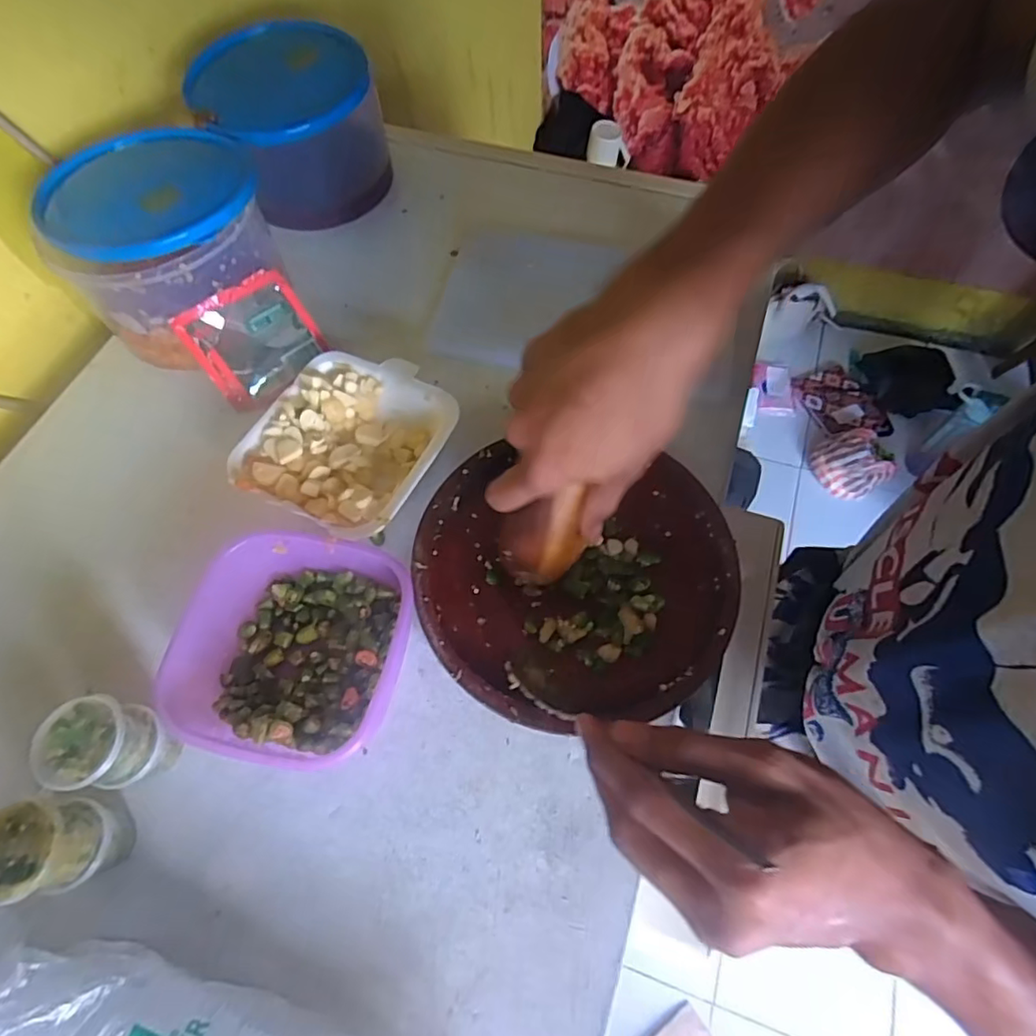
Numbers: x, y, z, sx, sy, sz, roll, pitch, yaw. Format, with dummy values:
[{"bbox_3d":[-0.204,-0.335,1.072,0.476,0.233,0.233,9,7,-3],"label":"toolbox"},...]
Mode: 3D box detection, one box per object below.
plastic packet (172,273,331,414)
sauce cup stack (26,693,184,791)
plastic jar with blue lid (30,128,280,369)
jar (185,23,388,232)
[{"bbox_3d":[-0.197,-0.133,0.432,0.084,0.009,0.079,-36,111,-12],"label":"plastic packet"},{"bbox_3d":[-0.212,0.120,0.304,0.040,0.062,0.041,-1,64,2],"label":"sauce cup stack"},{"bbox_3d":[-0.257,-0.208,0.443,0.135,0.114,0.144,-16,65,-4],"label":"plastic jar with blue lid"},{"bbox_3d":[-0.185,-0.328,0.499,0.137,0.115,0.133,-15,64,-5],"label":"jar"}]

